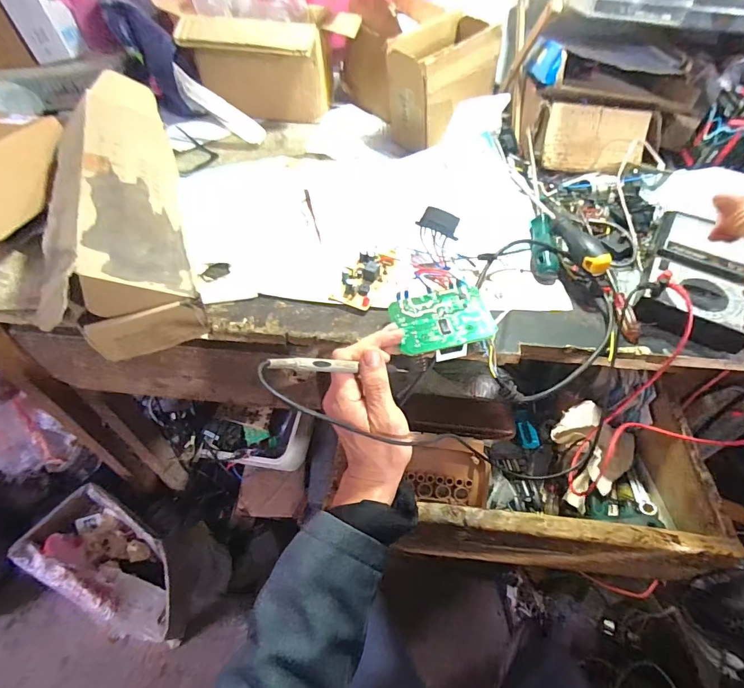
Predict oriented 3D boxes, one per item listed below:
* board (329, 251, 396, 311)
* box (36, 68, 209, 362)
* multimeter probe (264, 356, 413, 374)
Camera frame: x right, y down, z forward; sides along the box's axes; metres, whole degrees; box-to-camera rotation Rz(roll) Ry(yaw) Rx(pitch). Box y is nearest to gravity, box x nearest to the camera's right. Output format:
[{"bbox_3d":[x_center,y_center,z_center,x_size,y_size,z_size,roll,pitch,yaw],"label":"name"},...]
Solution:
[{"bbox_3d":[-0.008,-0.083,0.469,0.044,0.018,0.095,19,52,11],"label":"board"},{"bbox_3d":[-0.291,-0.179,0.481,0.109,0.097,0.445,-16,53,-16],"label":"box"},{"bbox_3d":[-0.018,0.020,0.334,0.146,0.009,0.011,7,41,-43],"label":"multimeter probe"}]

